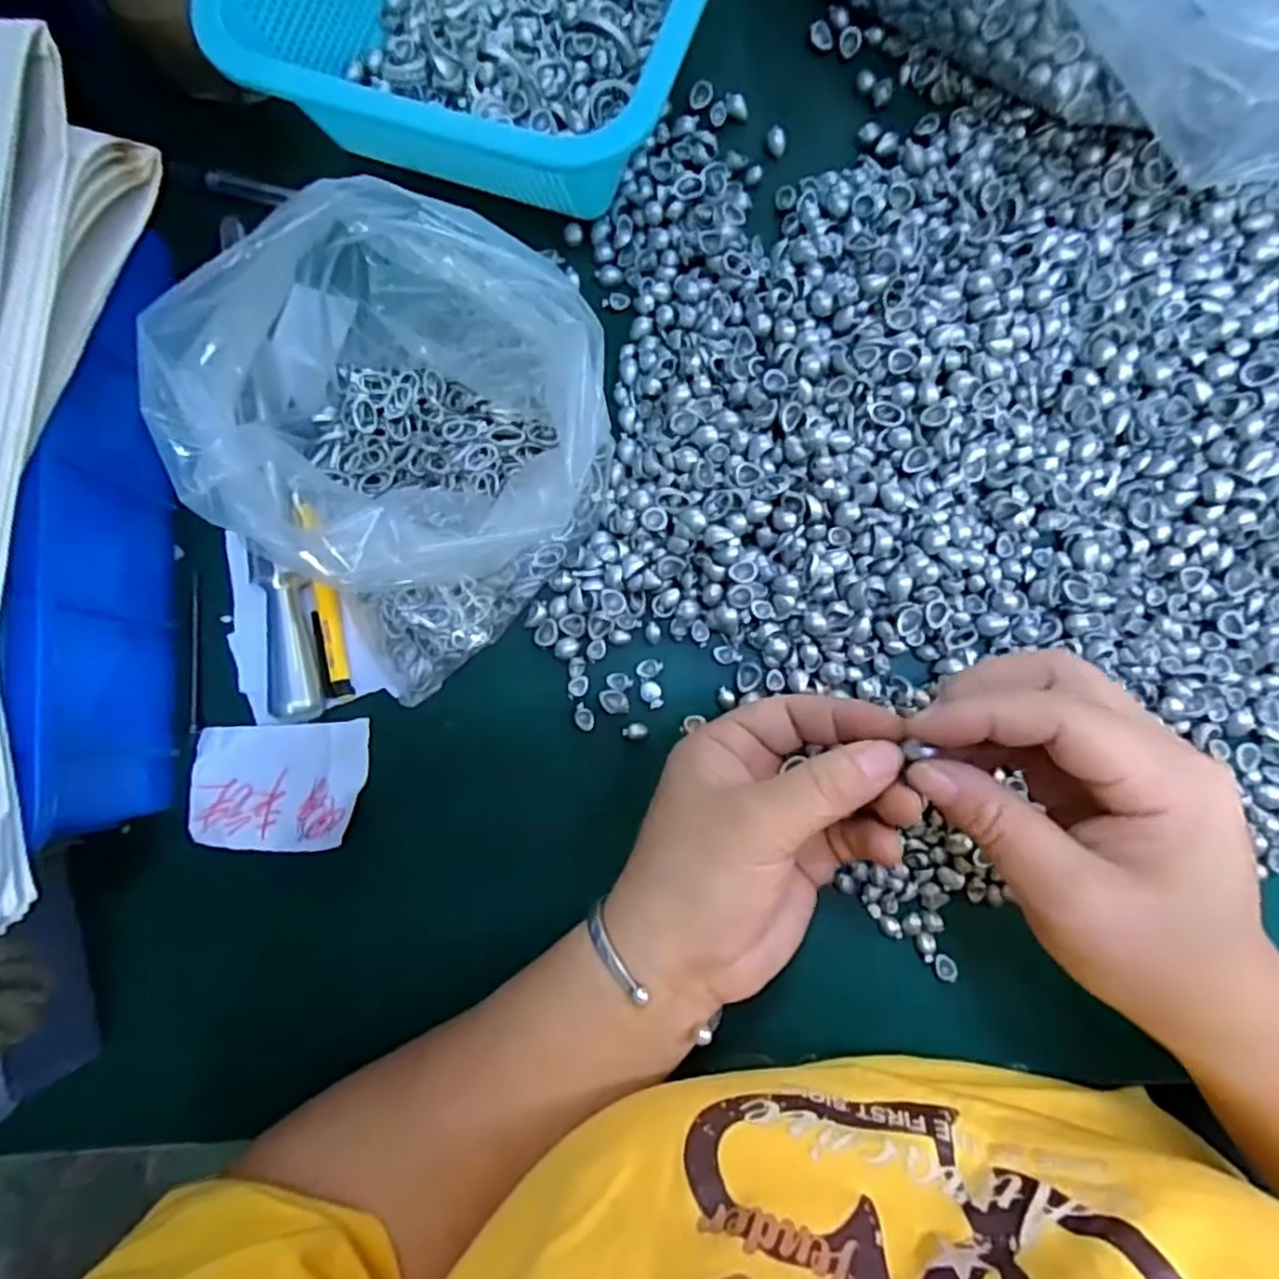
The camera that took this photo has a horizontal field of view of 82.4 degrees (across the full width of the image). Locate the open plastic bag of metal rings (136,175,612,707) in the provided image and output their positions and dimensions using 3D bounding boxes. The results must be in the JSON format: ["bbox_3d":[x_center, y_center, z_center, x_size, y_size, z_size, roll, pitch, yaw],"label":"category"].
[{"bbox_3d":[-0.094,-0.090,0.286,0.150,0.086,0.167,-38,82,-2],"label":"open plastic bag of metal rings"}]

